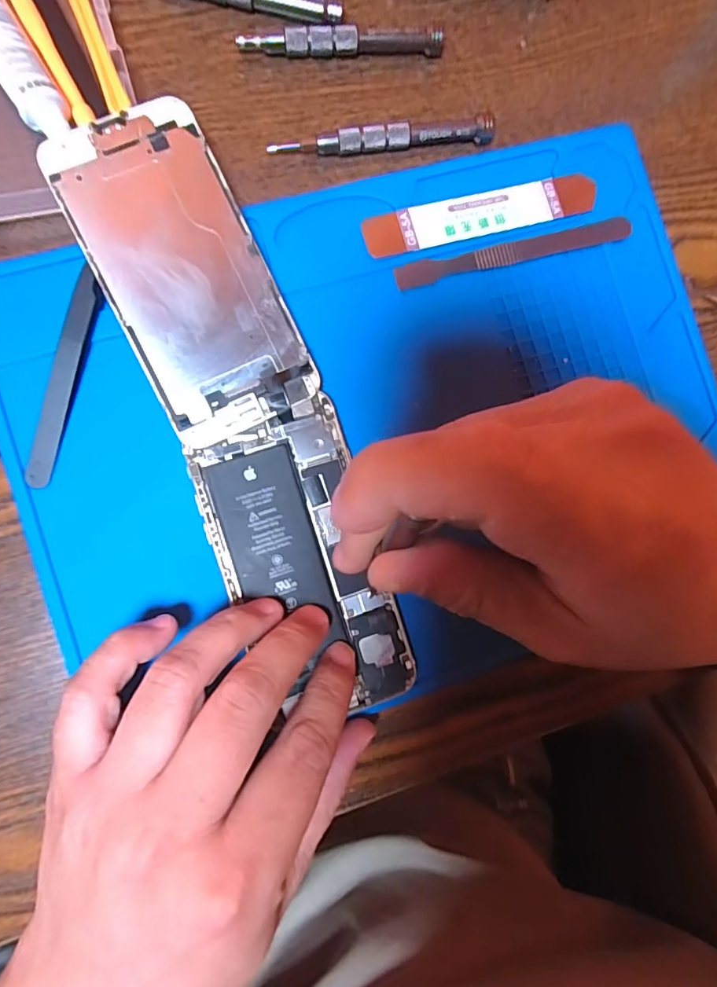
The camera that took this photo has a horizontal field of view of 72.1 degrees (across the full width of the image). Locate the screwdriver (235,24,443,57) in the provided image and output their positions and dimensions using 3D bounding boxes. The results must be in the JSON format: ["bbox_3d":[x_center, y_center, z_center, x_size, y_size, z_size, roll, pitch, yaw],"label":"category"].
[{"bbox_3d":[-0.007,-0.208,0.228,0.094,0.011,0.010,-4,87,-8],"label":"screwdriver"}]

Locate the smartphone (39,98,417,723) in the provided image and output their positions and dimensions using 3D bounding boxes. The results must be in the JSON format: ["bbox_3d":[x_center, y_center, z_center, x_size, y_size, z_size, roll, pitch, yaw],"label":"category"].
[{"bbox_3d":[-0.046,-0.032,0.207,0.065,0.011,0.258,-24,94,-8],"label":"smartphone"}]

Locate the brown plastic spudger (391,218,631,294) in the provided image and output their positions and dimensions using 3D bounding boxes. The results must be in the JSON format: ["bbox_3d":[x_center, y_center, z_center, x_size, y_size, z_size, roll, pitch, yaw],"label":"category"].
[{"bbox_3d":[0.076,-0.115,0.234,0.120,0.004,0.011,-17,89,-8],"label":"brown plastic spudger"}]

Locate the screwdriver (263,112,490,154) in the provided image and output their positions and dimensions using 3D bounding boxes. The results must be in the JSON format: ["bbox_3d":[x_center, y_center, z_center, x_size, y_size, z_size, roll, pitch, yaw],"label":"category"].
[{"bbox_3d":[0.012,-0.165,0.228,0.105,0.011,0.013,-12,88,-8],"label":"screwdriver"}]

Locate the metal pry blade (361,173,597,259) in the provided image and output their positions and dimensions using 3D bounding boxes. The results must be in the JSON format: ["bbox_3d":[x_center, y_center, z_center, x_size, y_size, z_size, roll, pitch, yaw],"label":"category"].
[{"bbox_3d":[0.059,-0.132,0.233,0.116,0.004,0.021,-16,89,-8],"label":"metal pry blade"}]

